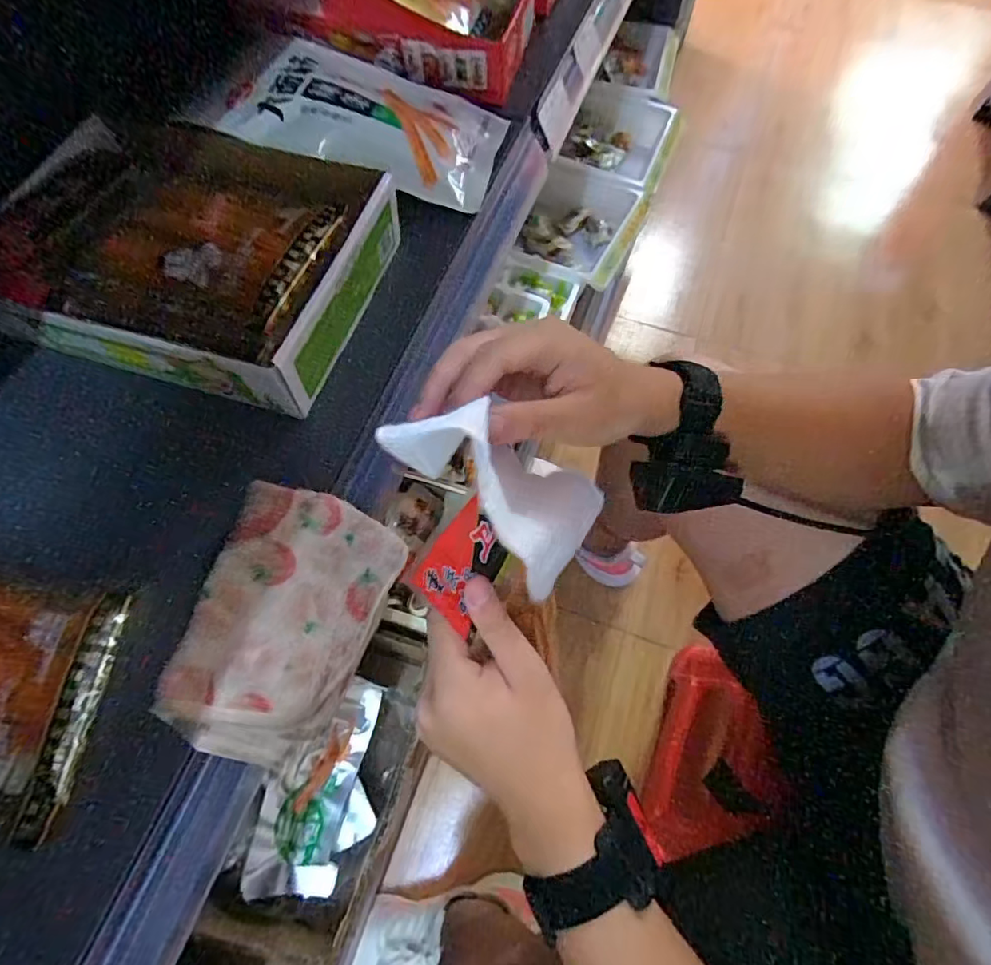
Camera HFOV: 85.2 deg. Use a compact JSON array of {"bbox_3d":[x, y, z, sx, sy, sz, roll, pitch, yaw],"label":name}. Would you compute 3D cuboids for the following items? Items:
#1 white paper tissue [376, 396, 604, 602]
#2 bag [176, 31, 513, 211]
[{"bbox_3d":[0.008,0.010,0.260,0.033,0.144,0.065,-11,60,34],"label":"white paper tissue"},{"bbox_3d":[-0.117,-0.323,0.475,0.239,0.045,0.140,12,66,4],"label":"bag"}]

